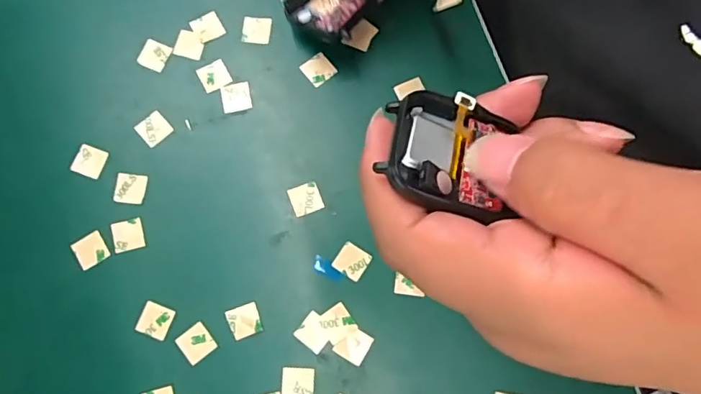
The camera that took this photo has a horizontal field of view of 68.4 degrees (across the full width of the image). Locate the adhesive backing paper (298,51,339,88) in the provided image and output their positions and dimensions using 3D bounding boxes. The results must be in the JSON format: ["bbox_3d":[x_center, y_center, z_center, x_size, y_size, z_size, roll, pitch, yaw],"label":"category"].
[{"bbox_3d":[-0.018,-0.070,0.282,0.015,0.004,0.016,-38,81,-4],"label":"adhesive backing paper"}]

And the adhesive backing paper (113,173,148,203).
[{"bbox_3d":[-0.115,-0.005,0.270,0.016,0.004,0.015,7,80,-2],"label":"adhesive backing paper"}]

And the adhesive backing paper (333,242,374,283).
[{"bbox_3d":[0.001,0.032,0.262,0.016,0.004,0.015,31,81,7],"label":"adhesive backing paper"}]

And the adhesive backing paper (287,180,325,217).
[{"bbox_3d":[-0.023,0.001,0.268,0.016,0.004,0.016,-21,79,-5],"label":"adhesive backing paper"}]

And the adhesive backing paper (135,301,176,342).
[{"bbox_3d":[-0.097,0.062,0.257,0.015,0.004,0.015,21,80,5],"label":"adhesive backing paper"}]

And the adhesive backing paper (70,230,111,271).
[{"bbox_3d":[-0.133,0.027,0.264,0.016,0.004,0.016,-33,79,-9],"label":"adhesive backing paper"}]

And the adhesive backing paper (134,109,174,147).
[{"bbox_3d":[-0.105,-0.037,0.275,0.016,0.004,0.016,-42,82,-7],"label":"adhesive backing paper"}]

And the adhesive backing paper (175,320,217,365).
[{"bbox_3d":[-0.076,0.072,0.255,0.015,0.004,0.016,-38,78,-7],"label":"adhesive backing paper"}]

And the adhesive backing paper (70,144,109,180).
[{"bbox_3d":[-0.138,-0.019,0.273,0.016,0.004,0.016,19,78,-2],"label":"adhesive backing paper"}]

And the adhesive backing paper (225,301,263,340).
[{"bbox_3d":[-0.053,0.061,0.255,0.015,0.004,0.015,-19,74,-6],"label":"adhesive backing paper"}]

